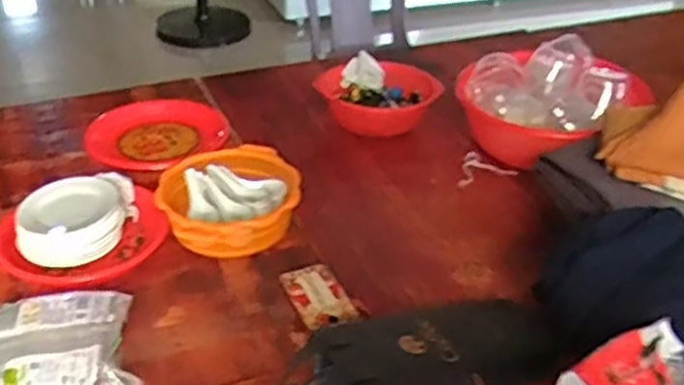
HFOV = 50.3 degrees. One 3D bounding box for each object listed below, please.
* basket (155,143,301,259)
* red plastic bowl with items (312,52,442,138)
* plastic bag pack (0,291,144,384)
[{"bbox_3d":[-0.169,0.019,1.128,0.210,0.077,0.162,-17,38,-24],"label":"basket"},{"bbox_3d":[0.057,-0.187,1.415,0.228,0.091,0.150,20,39,26],"label":"red plastic bowl with items"},{"bbox_3d":[-0.372,0.199,0.887,0.232,0.058,0.183,-8,35,-12],"label":"plastic bag pack"}]

